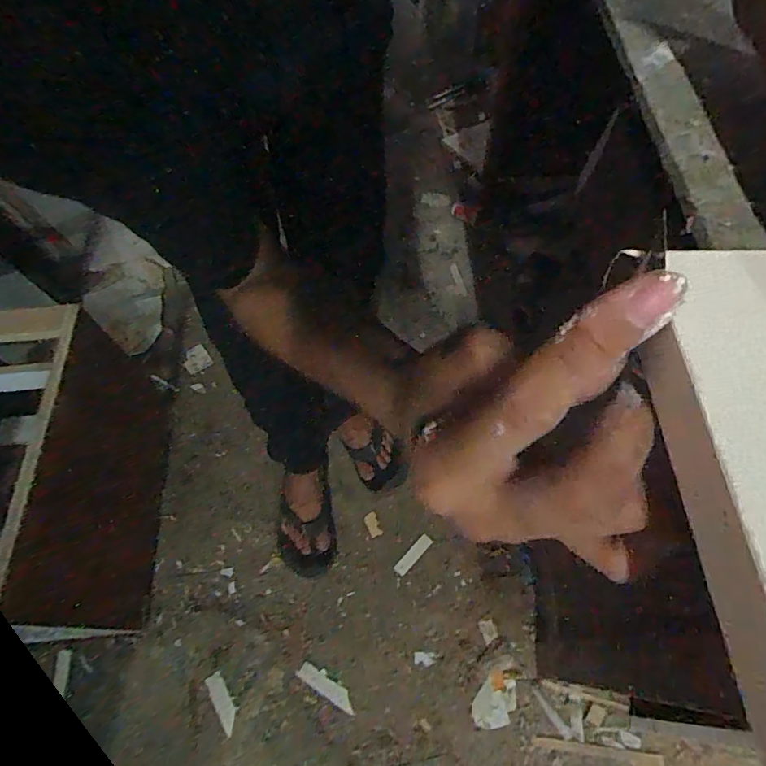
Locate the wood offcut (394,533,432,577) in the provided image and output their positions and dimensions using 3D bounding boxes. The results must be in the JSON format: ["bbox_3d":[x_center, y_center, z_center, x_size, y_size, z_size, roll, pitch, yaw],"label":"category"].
[{"bbox_3d":[0.055,0.316,0.861,0.084,0.011,0.023,-41,66,-20],"label":"wood offcut"}]

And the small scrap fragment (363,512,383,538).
[{"bbox_3d":[-0.020,0.270,0.891,0.027,0.004,0.044,-15,70,-22],"label":"small scrap fragment"}]

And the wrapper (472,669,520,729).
[{"bbox_3d":[0.184,0.504,0.748,0.055,0.005,0.097,32,65,19],"label":"wrapper"}]

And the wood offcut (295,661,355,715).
[{"bbox_3d":[-0.089,0.489,0.752,0.104,0.004,0.029,34,54,8],"label":"wood offcut"}]

